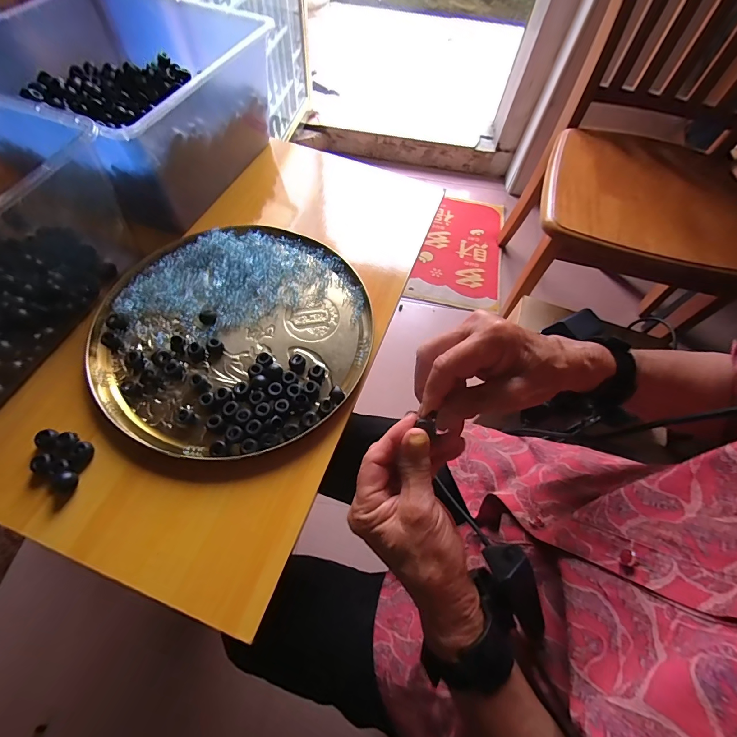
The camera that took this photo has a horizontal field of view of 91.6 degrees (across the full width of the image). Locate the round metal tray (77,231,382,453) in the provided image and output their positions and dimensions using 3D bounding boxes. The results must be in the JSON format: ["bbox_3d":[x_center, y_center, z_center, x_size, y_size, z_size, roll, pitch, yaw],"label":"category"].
[{"bbox_3d":[-0.145,-0.045,0.399,0.289,0.020,0.277,2,62,-3],"label":"round metal tray"}]

